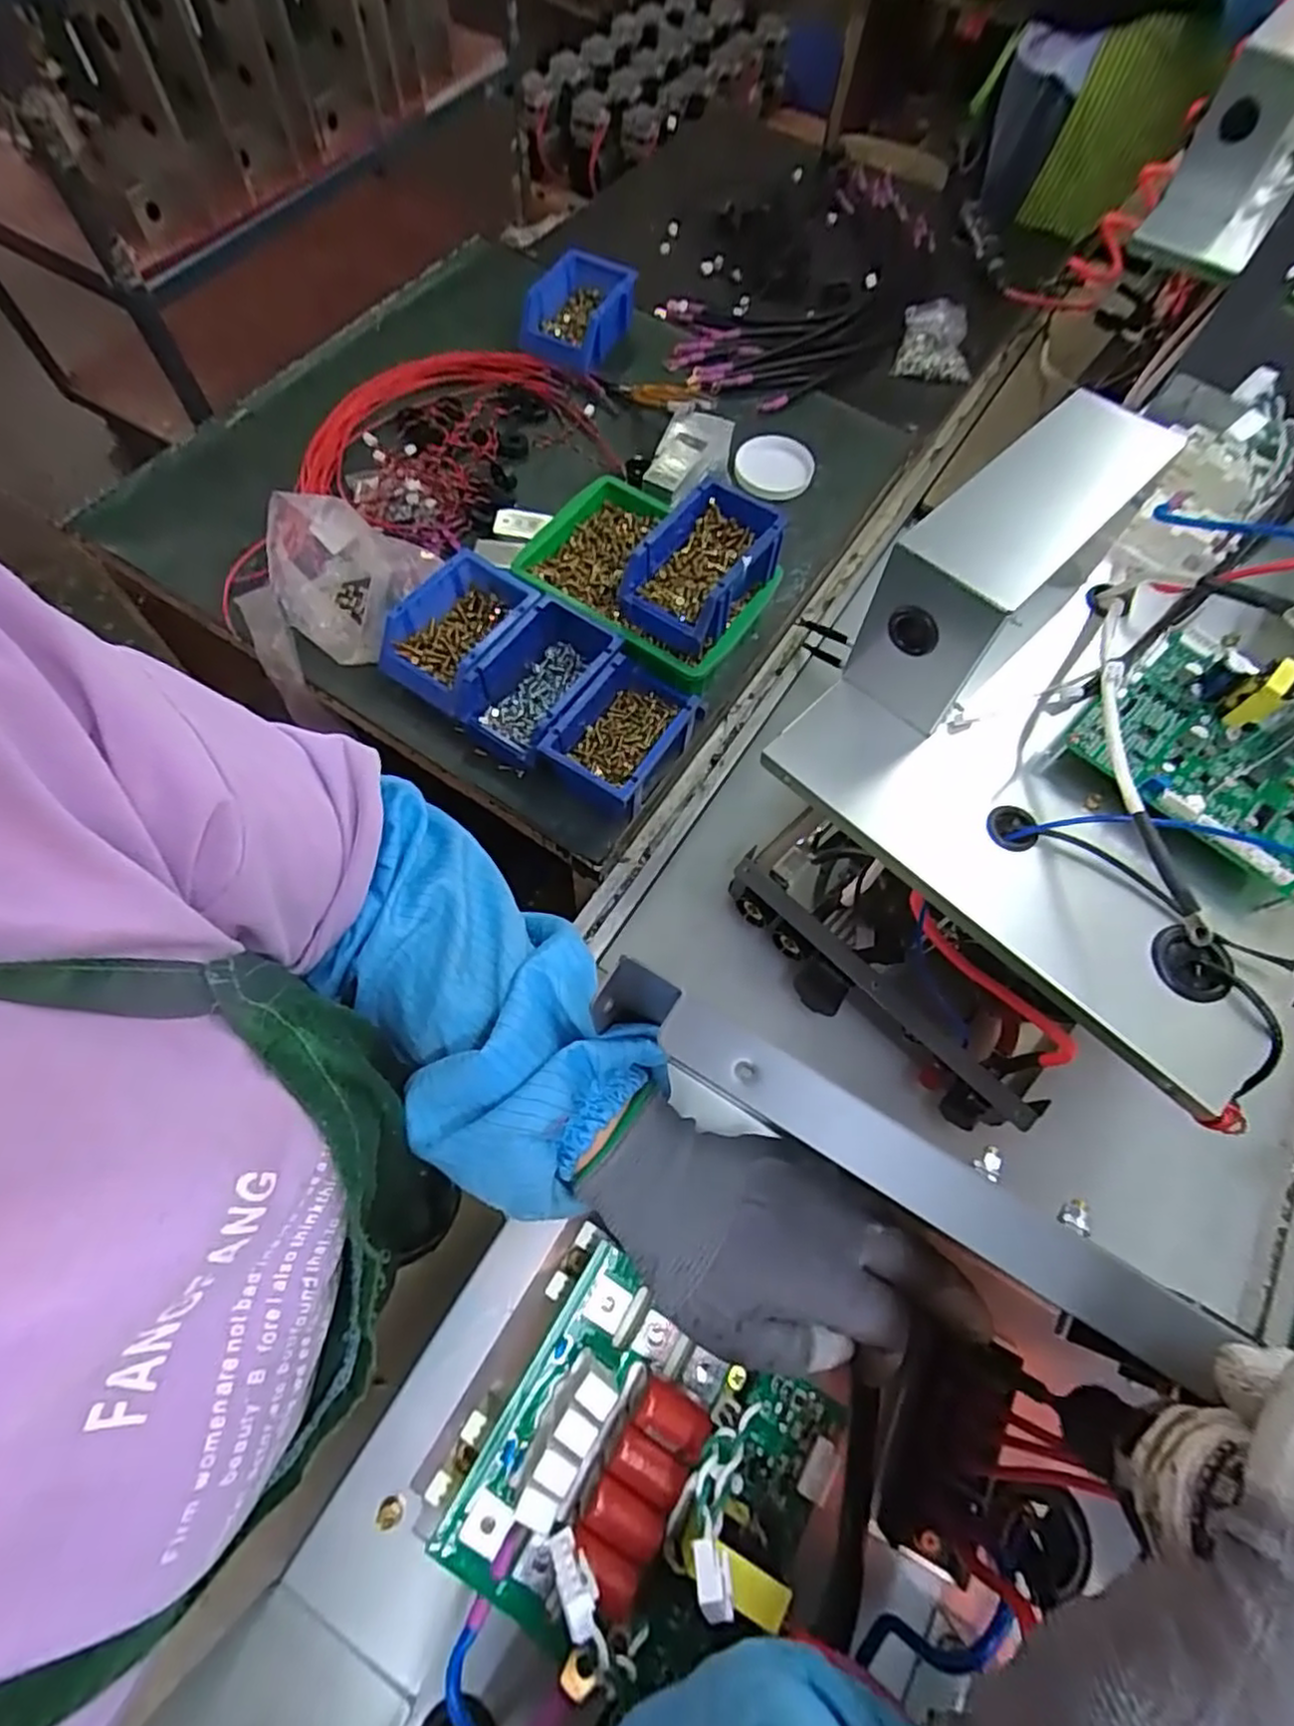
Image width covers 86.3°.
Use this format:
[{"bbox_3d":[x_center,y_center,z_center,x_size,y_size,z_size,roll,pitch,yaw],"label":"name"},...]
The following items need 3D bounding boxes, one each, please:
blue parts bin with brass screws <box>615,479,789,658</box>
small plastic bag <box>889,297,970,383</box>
[{"bbox_3d":[0.058,-0.307,0.708,0.110,0.066,0.174,32,70,11],"label":"blue parts bin with brass screws"},{"bbox_3d":[0.432,-0.782,1.036,0.114,0.050,0.120,9,67,1],"label":"small plastic bag"}]

